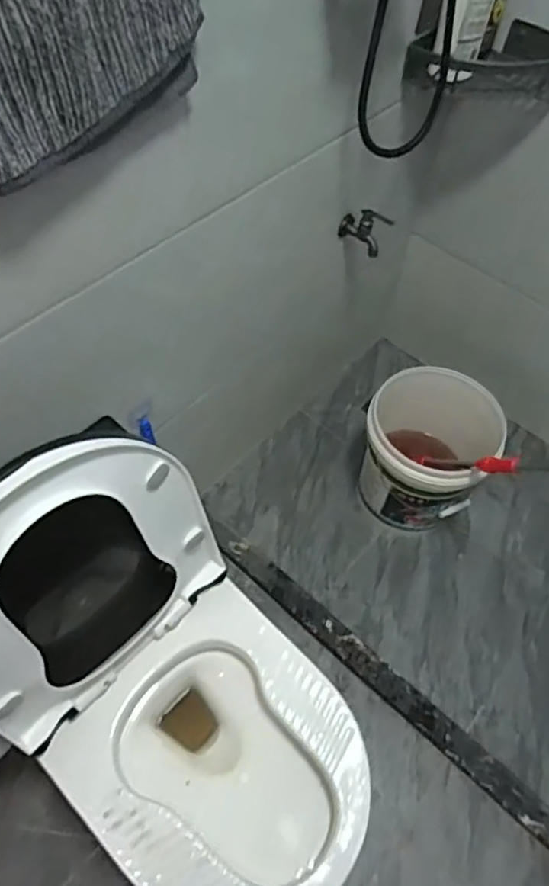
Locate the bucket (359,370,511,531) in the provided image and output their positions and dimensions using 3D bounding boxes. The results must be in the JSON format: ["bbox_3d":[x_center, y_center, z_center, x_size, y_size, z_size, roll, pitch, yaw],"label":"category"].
[{"bbox_3d":[0.336,0.047,1.363,0.261,0.349,0.257,1,57,-2],"label":"bucket"}]

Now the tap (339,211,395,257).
[{"bbox_3d":[0.185,-0.432,1.191,0.103,0.087,0.043,32,61,17],"label":"tap"}]

